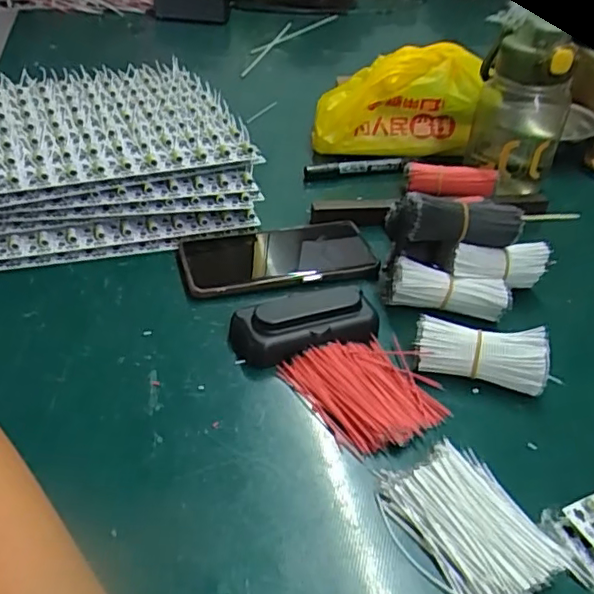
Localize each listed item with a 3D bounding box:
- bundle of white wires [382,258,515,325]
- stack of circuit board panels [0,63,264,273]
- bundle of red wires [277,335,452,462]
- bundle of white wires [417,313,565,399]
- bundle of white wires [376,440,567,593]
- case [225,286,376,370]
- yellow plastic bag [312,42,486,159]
[{"bbox_3d":[0.119,-0.006,0.464,0.090,0.029,0.023,11,39,8],"label":"bundle of white wires"},{"bbox_3d":[-0.217,-0.146,0.600,0.301,0.069,0.300,-11,41,-18],"label":"stack of circuit board panels"},{"bbox_3d":[0.049,0.058,0.399,0.083,0.017,0.093,-20,45,-27],"label":"bundle of red wires"},{"bbox_3d":[0.131,0.040,0.416,0.094,0.035,0.030,11,39,9],"label":"bundle of white wires"},{"bbox_3d":[0.093,0.126,0.325,0.070,0.013,0.092,-15,43,-22],"label":"bundle of white wires"},{"bbox_3d":[0.006,0.021,0.437,0.106,0.029,0.041,-8,40,-14],"label":"case"},{"bbox_3d":[0.107,-0.213,0.654,0.173,0.111,0.062,5,39,1],"label":"yellow plastic bag"}]

